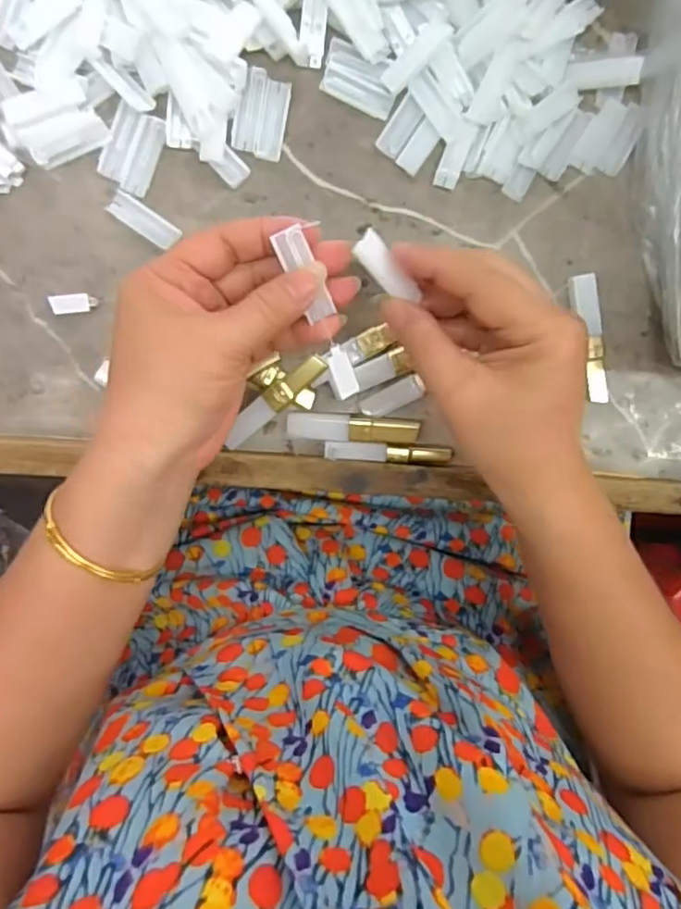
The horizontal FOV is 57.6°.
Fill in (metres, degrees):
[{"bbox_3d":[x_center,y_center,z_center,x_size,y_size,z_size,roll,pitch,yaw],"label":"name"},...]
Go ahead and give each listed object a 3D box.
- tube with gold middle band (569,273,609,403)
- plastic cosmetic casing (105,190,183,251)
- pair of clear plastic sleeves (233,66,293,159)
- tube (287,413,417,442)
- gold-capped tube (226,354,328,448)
[{"bbox_3d":[0.148,-0.069,0.369,0.016,0.012,0.074,-9,98,-3],"label":"tube with gold middle band"},{"bbox_3d":[-0.110,-0.131,0.348,0.039,0.004,0.015,33,94,-7],"label":"plastic cosmetic casing"},{"bbox_3d":[-0.044,-0.189,0.346,0.028,0.005,0.044,11,96,-5],"label":"pair of clear plastic sleeves"},{"bbox_3d":[0.007,-0.015,0.358,0.075,0.015,0.015,1,97,-4],"label":"tube"},{"bbox_3d":[-0.038,-0.031,0.352,0.071,0.009,0.014,-40,98,2],"label":"gold-capped tube"}]

